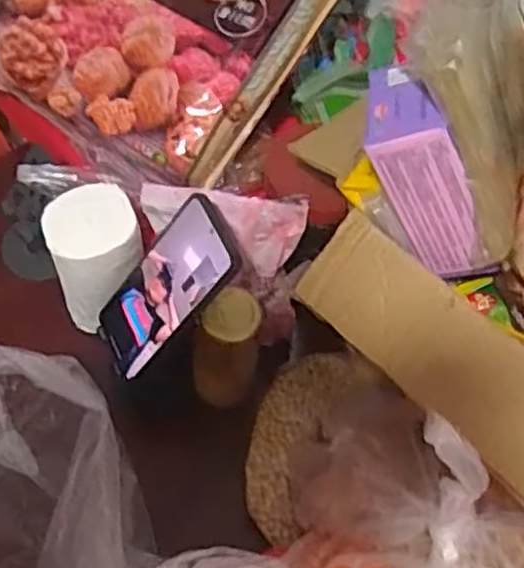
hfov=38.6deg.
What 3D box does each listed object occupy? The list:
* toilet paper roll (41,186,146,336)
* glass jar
[{"bbox_3d":[-0.146,-0.023,0.680,0.077,0.110,0.079,1,59,-2],"label":"toilet paper roll"},{"bbox_3d":[-0.032,0.057,0.639,0.057,0.129,0.049,-3,59,-5],"label":"glass jar"}]

